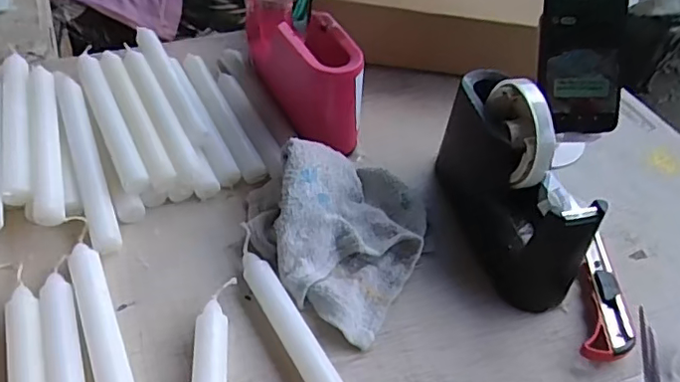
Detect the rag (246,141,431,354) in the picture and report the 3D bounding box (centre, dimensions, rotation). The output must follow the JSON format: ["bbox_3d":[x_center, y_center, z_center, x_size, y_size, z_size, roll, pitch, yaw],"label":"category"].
[{"bbox_3d":[0.008,0.023,0.458,0.145,0.048,0.170,-27,55,-27],"label":"rag"}]

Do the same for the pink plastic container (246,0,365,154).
[{"bbox_3d":[-0.039,-0.121,0.563,0.057,0.106,0.178,-19,52,-21],"label":"pink plastic container"}]

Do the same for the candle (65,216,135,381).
[{"bbox_3d":[-0.165,0.103,0.391,0.023,0.023,0.221,-18,52,-21],"label":"candle"}]

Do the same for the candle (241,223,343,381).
[{"bbox_3d":[-0.027,0.109,0.396,0.021,0.019,0.215,-22,53,-23],"label":"candle"}]

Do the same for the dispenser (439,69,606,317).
[{"bbox_3d":[0.141,-0.014,0.451,0.062,0.125,0.181,-9,49,-13],"label":"dispenser"}]

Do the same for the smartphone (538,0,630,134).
[{"bbox_3d":[0.217,-0.134,0.500,0.075,0.161,0.016,-5,9,-10],"label":"smartphone"}]

